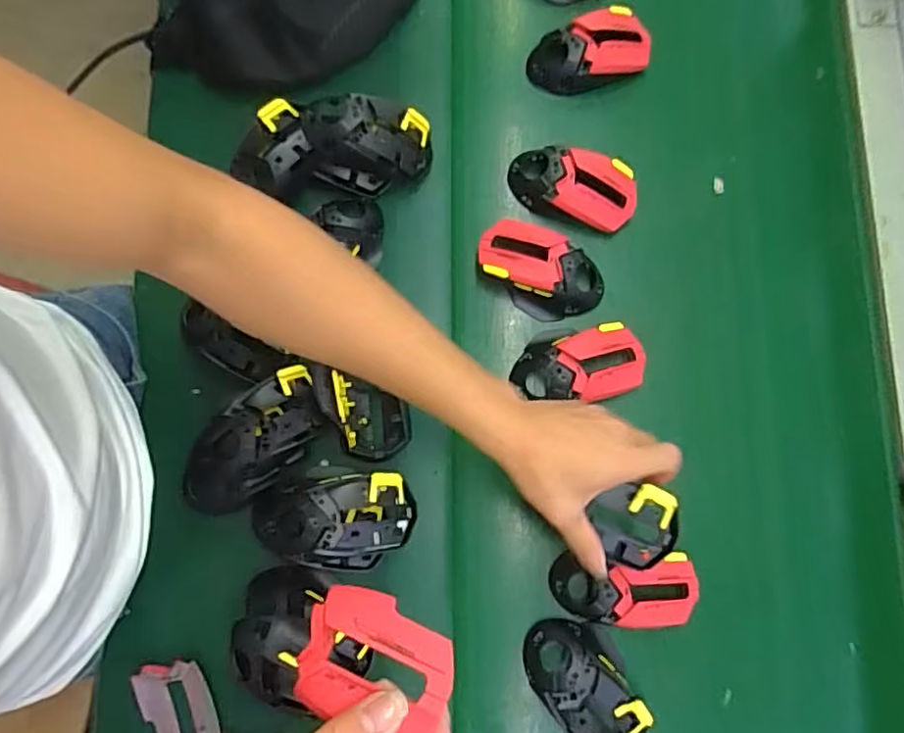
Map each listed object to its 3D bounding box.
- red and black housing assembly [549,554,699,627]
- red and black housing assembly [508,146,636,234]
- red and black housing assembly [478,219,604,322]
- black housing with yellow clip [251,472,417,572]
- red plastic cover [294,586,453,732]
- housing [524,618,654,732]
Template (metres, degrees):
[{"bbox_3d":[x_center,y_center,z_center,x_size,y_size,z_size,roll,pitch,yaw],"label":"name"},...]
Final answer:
[{"bbox_3d":[0.147,0.185,0.536,0.123,0.039,0.067,0,79,-1],"label":"red and black housing assembly"},{"bbox_3d":[0.115,-0.172,0.594,0.119,0.034,0.060,19,79,2],"label":"red and black housing assembly"},{"bbox_3d":[0.080,-0.088,0.583,0.117,0.034,0.068,28,80,4],"label":"red and black housing assembly"},{"bbox_3d":[-0.099,0.128,0.517,0.132,0.041,0.074,-3,79,-2],"label":"black housing with yellow clip"},{"bbox_3d":[-0.037,0.143,0.306,0.079,0.020,0.056,16,65,22],"label":"red plastic cover"},{"bbox_3d":[0.110,0.267,0.516,0.061,0.023,0.116,-38,82,-8],"label":"housing"}]

